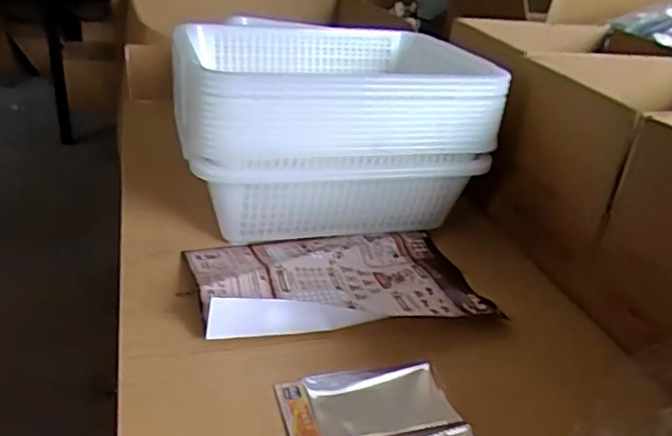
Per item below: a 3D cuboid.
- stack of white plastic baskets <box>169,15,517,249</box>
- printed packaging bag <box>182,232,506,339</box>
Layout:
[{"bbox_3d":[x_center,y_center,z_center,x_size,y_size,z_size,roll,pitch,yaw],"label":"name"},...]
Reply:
[{"bbox_3d":[-0.027,-0.128,0.786,0.349,0.204,0.333,-5,31,-16],"label":"stack of white plastic baskets"},{"bbox_3d":[0.000,0.059,0.629,0.283,0.033,0.172,0,24,-16],"label":"printed packaging bag"}]

